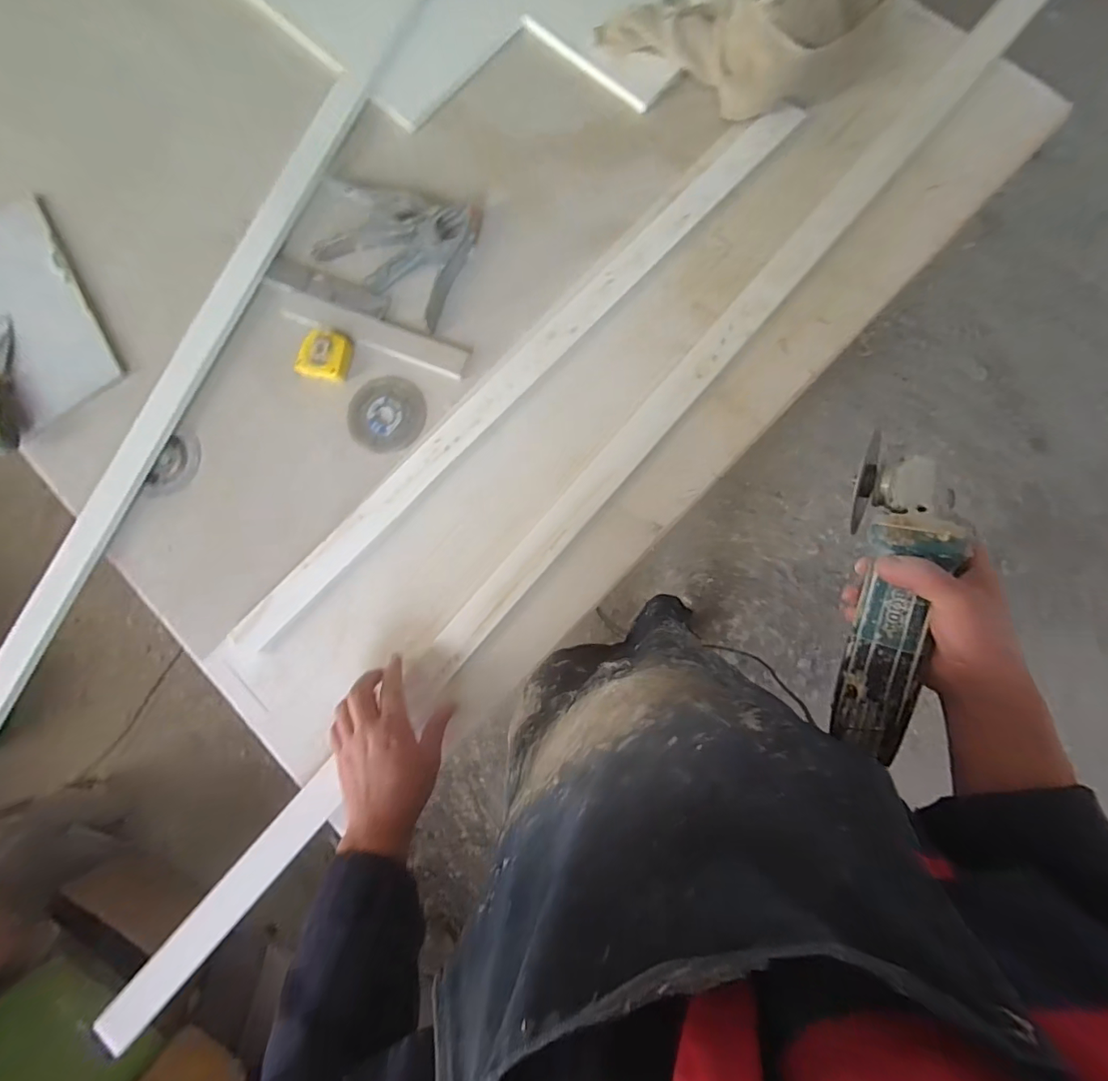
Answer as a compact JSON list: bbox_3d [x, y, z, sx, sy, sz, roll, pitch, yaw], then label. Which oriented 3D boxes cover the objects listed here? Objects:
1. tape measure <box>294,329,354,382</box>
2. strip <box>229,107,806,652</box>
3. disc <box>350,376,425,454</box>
[{"bbox_3d":[-0.275,-0.224,0.565,0.058,0.019,0.059,9,85,3],"label":"tape measure"},{"bbox_3d":[-0.039,-0.196,0.553,0.067,0.007,0.865,44,88,6],"label":"strip"},{"bbox_3d":[-0.201,-0.152,0.568,0.094,0.008,0.090,0,83,4],"label":"disc"}]

